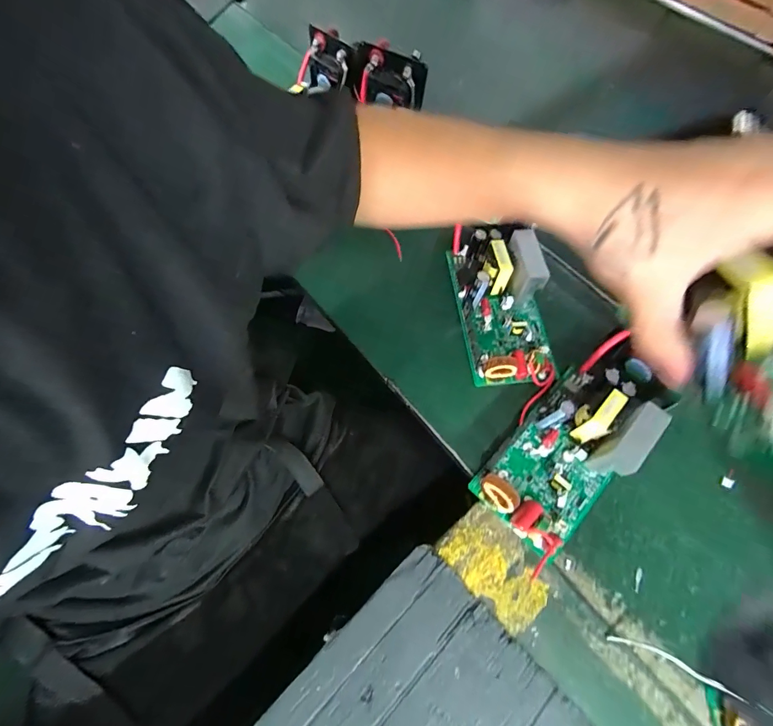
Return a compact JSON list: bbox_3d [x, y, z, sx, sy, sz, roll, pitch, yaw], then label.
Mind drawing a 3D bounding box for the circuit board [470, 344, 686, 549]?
[{"bbox_3d":[0.188,0.073,0.363,0.101,0.052,0.214,42,69,15],"label":"circuit board"}]

